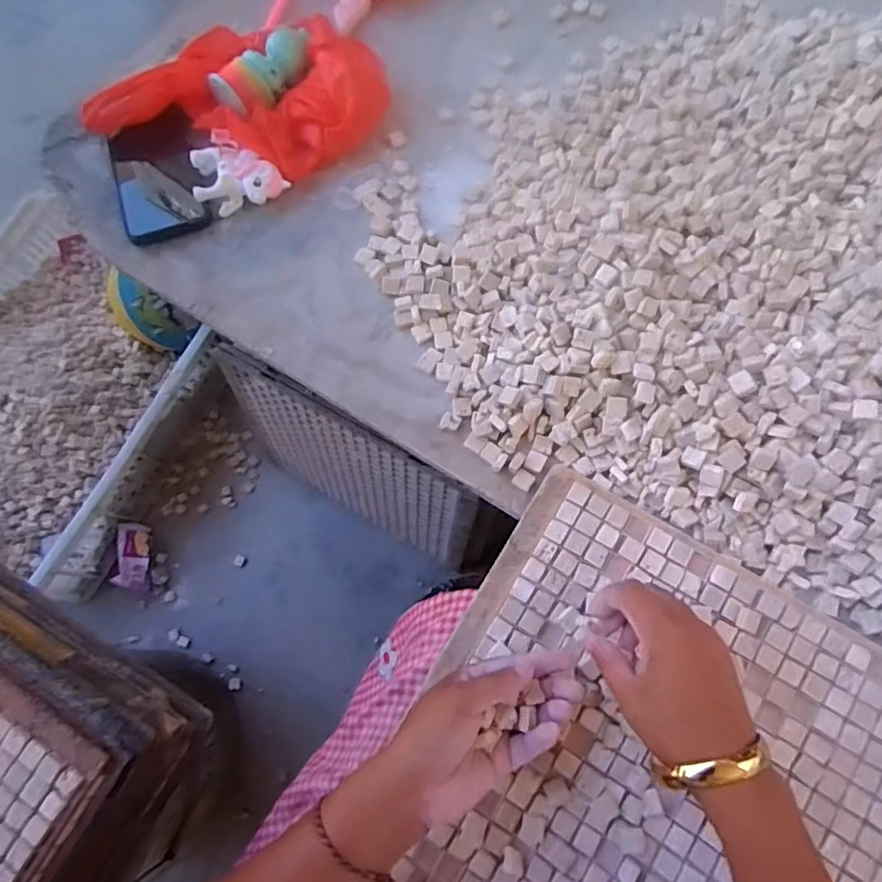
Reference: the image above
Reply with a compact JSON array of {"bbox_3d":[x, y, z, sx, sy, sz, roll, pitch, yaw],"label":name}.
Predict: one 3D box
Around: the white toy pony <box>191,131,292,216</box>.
[{"bbox_3d":[-0.206,-0.252,0.578,0.092,0.032,0.072,38,78,13],"label":"white toy pony"}]

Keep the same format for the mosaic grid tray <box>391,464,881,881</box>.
[{"bbox_3d":[0.156,0.233,0.419,0.339,0.027,0.315,29,76,11],"label":"mosaic grid tray"}]

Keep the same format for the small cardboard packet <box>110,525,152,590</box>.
[{"bbox_3d":[-0.491,0.185,0.953,0.050,0.018,0.104,4,74,-24],"label":"small cardboard packet"}]

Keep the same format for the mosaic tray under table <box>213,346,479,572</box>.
[{"bbox_3d":[-0.120,0.050,0.835,0.372,0.340,0.020,27,64,14],"label":"mosaic tray under table"}]

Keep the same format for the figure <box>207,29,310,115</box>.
[{"bbox_3d":[-0.173,-0.370,0.593,0.050,0.035,0.118,35,77,12],"label":"figure"}]

